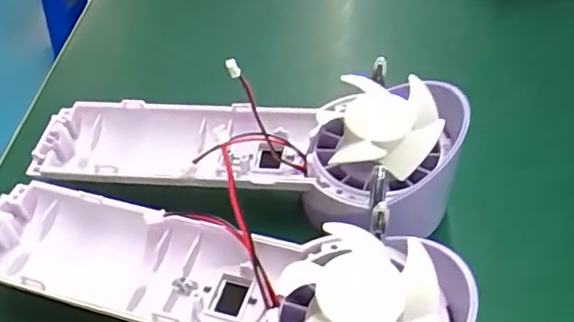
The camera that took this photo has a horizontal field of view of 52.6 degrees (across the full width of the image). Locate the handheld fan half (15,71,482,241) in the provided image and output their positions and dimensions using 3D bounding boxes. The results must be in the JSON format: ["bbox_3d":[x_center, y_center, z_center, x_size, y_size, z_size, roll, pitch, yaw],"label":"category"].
[{"bbox_3d":[-0.019,-0.009,0.237,0.172,0.041,0.061,7,47,9],"label":"handheld fan half"}]

